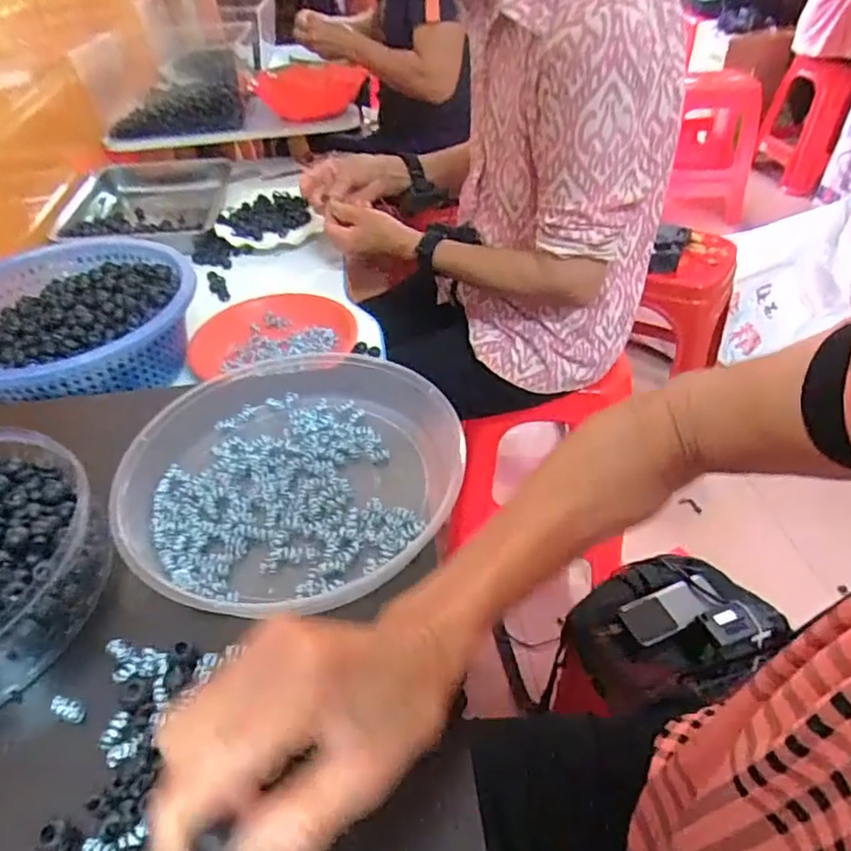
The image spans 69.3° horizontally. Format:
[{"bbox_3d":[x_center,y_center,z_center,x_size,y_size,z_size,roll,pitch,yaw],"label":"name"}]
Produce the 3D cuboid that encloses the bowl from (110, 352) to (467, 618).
[{"bbox_3d":[-0.094,0.027,0.433,0.225,0.043,0.228,0,44,0],"label":"bowl"}]

